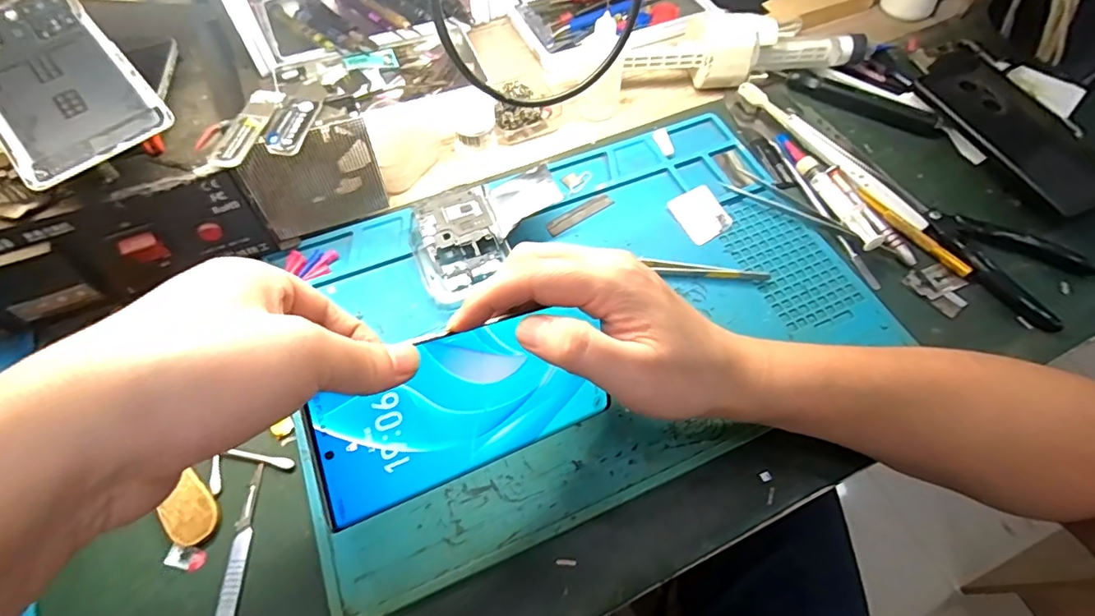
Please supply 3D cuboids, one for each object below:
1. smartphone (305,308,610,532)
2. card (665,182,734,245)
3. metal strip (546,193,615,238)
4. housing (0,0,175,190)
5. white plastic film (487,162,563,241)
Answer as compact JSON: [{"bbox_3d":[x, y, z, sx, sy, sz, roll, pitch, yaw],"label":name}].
[{"bbox_3d":[-0.035,0.045,0.251,0.143,0.068,0.004,-17,18,-32],"label":"smartphone"},{"bbox_3d":[0.115,-0.071,0.391,0.037,0.004,0.043,-27,70,-11],"label":"card"},{"bbox_3d":[0.023,-0.071,0.393,0.056,0.005,0.014,-30,65,-16],"label":"metal strip"},{"bbox_3d":[-0.272,-0.127,0.286,0.072,0.004,0.149,-39,72,-19],"label":"housing"},{"bbox_3d":[-0.017,-0.078,0.365,0.051,0.005,0.036,-30,72,-5],"label":"white plastic film"}]

